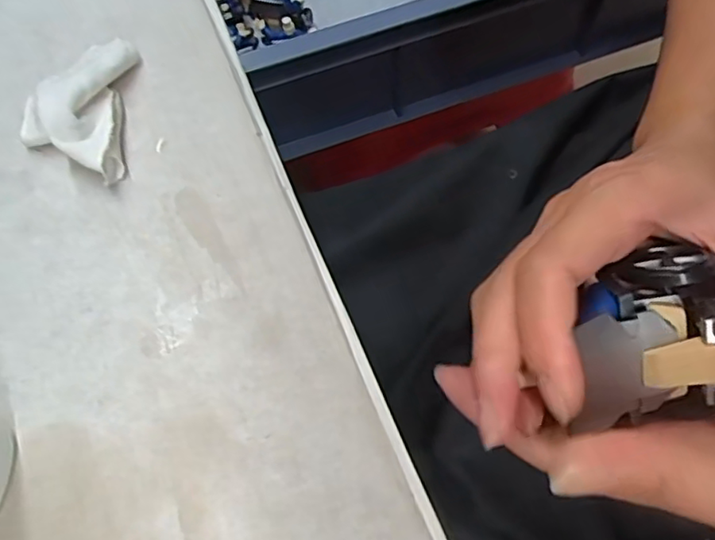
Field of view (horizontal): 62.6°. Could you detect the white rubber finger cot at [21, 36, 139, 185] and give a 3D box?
[{"bbox_3d":[-0.104,-0.061,0.216,0.038,0.018,0.064,-5,64,0],"label":"white rubber finger cot"}]

